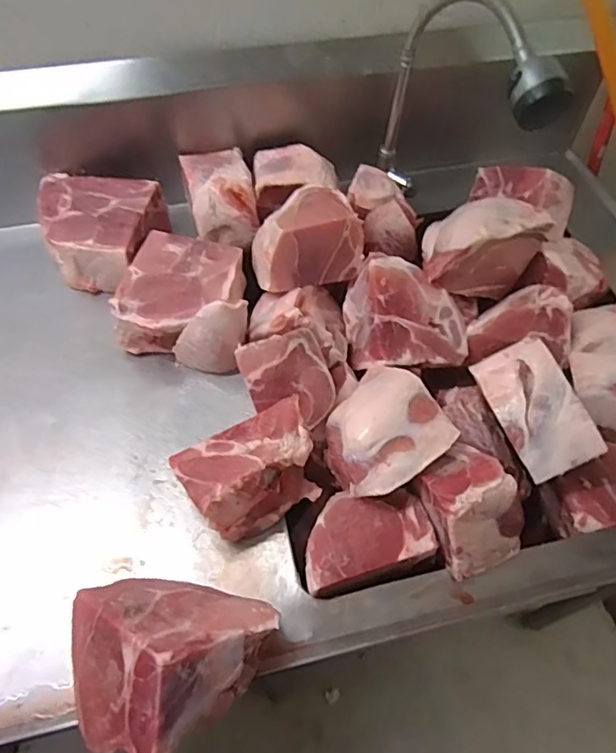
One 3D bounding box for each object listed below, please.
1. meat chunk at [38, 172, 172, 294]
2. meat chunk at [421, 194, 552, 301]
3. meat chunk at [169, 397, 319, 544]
[{"bbox_3d":[-0.288,-0.192,0.734,0.166,0.080,0.141,9,55,6],"label":"meat chunk"},{"bbox_3d":[0.221,-0.171,0.724,0.164,0.100,0.095,-14,56,-10],"label":"meat chunk"},{"bbox_3d":[-0.057,0.098,0.547,0.135,0.082,0.089,-23,58,-16],"label":"meat chunk"}]

